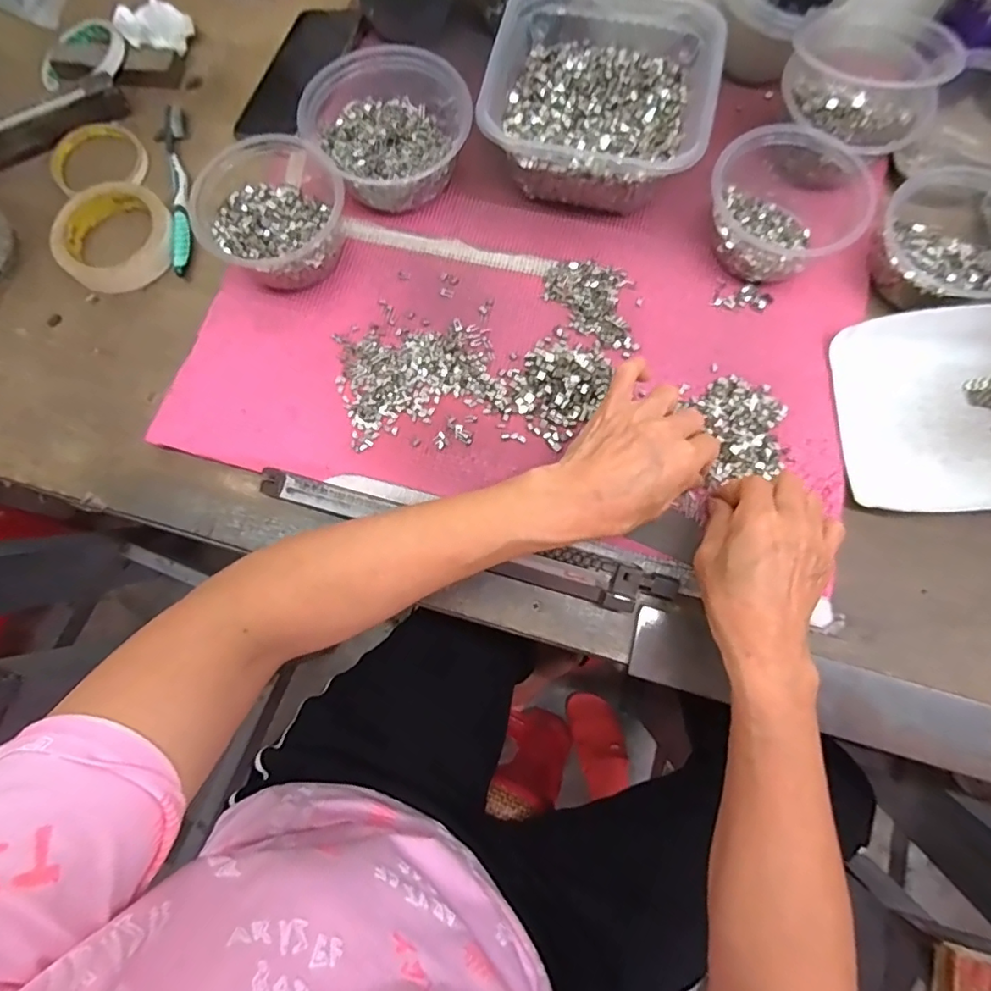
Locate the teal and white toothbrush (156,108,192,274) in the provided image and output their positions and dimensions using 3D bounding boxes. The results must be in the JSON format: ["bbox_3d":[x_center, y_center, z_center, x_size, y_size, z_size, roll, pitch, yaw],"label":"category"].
[{"bbox_3d":[-0.291,-0.280,0.484,0.025,0.009,0.184,-13,76,-2],"label":"teal and white toothbrush"}]

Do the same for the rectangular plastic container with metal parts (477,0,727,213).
[{"bbox_3d":[0.089,-0.337,0.451,0.168,0.076,0.185,14,77,4],"label":"rectangular plastic container with metal parts"}]

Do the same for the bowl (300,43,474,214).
[{"bbox_3d":[-0.086,-0.312,0.455,0.134,0.064,0.144,0,76,1],"label":"bowl"}]

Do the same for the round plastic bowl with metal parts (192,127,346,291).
[{"bbox_3d":[-0.180,-0.230,0.437,0.114,0.061,0.122,0,76,1],"label":"round plastic bowl with metal parts"}]

